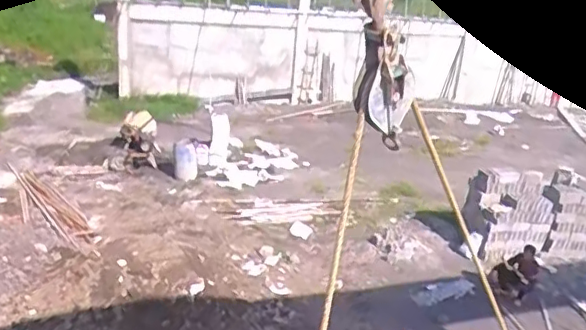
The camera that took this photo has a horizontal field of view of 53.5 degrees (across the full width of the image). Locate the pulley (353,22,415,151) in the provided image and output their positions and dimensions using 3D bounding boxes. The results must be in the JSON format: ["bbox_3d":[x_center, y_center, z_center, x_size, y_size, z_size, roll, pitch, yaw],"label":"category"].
[{"bbox_3d":[0.151,-0.120,0.965,0.104,0.230,0.059,-21,24,-8],"label":"pulley"}]

